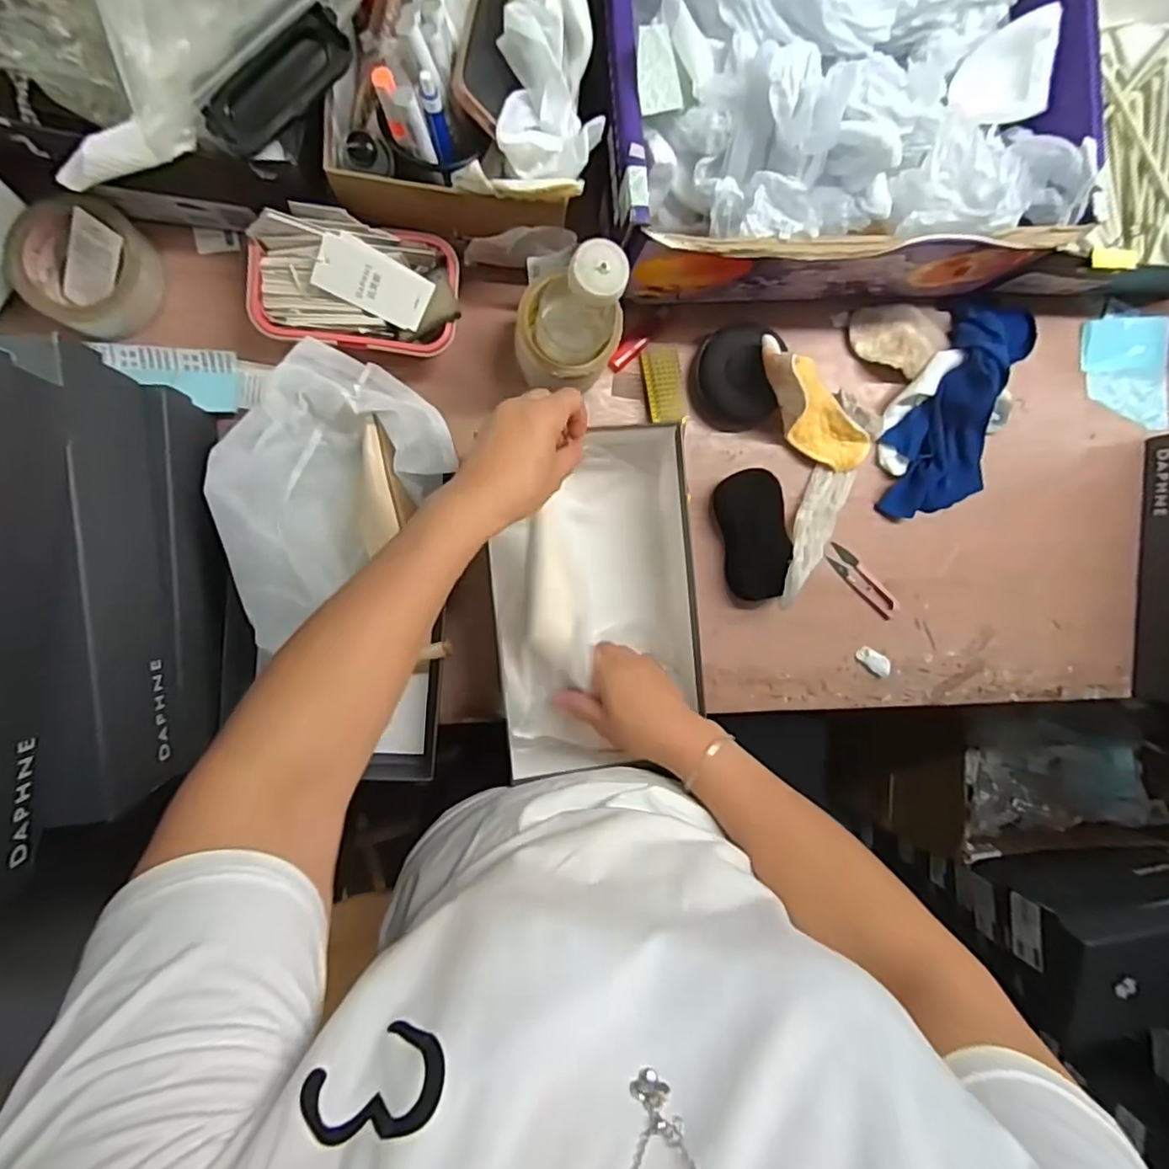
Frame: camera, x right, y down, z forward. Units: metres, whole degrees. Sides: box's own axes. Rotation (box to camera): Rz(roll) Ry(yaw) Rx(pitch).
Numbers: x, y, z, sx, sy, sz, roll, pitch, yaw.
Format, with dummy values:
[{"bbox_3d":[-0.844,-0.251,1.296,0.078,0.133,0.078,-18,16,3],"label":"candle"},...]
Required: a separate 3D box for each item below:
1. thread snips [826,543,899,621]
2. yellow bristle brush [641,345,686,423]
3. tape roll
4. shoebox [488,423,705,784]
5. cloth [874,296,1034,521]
[{"bbox_3d":[0.295,-0.002,0.661,0.027,0.013,0.095,-45,98,-4],"label":"thread snips"},{"bbox_3d":[0.076,-0.191,0.602,0.032,0.023,0.071,-9,94,-9],"label":"yellow bristle brush"},{"bbox_3d":[-0.414,-0.266,0.516,0.098,0.046,0.098,0,93,-9],"label":"tape roll"},{"bbox_3d":[0.016,0.010,0.566,0.190,0.083,0.306,-4,93,-9],"label":"shoebox"},{"bbox_3d":[0.389,-0.179,0.640,0.122,0.053,0.237,15,90,-9],"label":"cloth"}]

